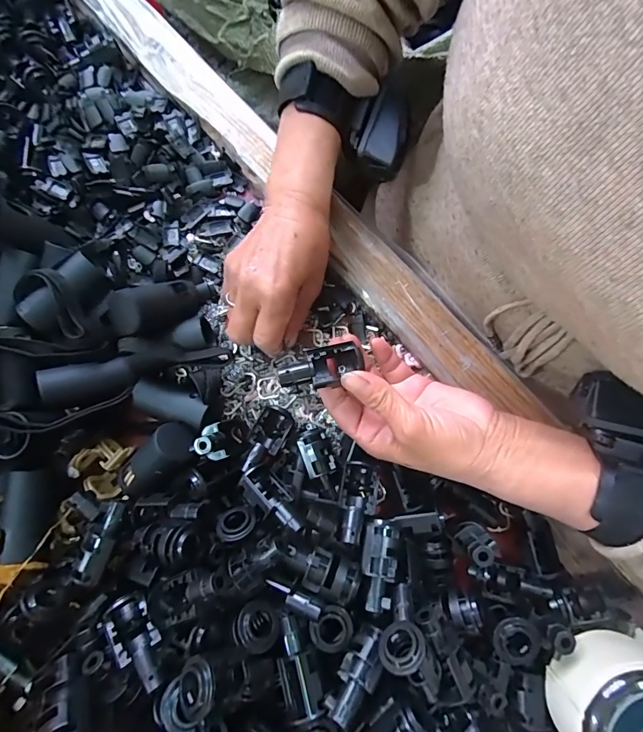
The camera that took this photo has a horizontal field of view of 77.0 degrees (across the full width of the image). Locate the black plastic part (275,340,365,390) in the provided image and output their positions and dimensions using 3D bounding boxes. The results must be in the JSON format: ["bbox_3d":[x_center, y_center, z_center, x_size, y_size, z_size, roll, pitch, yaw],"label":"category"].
[{"bbox_3d":[-0.002,0.001,0.260,0.053,0.020,0.022,-17,79,-16],"label":"black plastic part"}]

